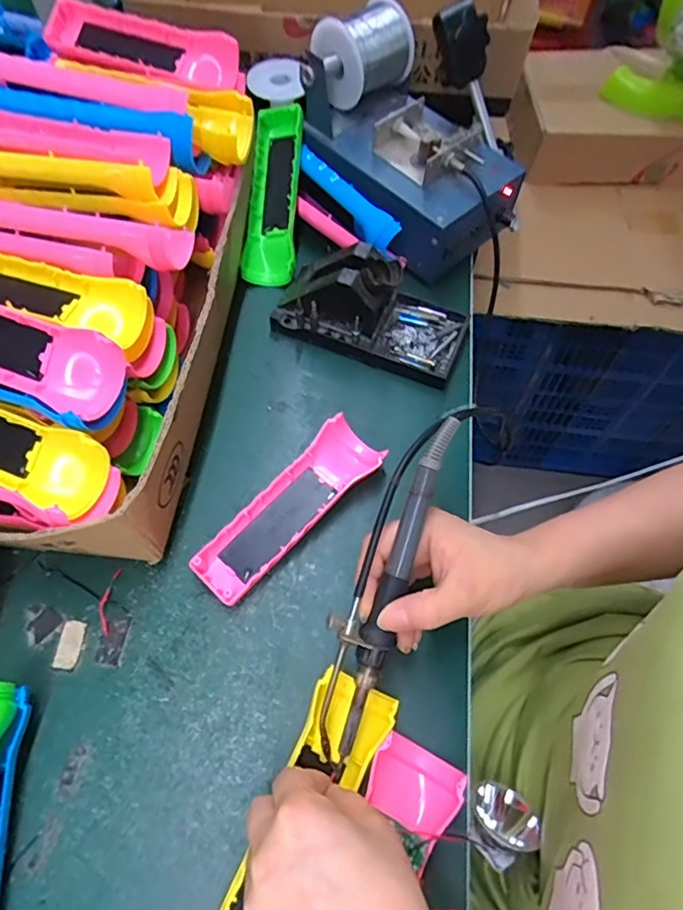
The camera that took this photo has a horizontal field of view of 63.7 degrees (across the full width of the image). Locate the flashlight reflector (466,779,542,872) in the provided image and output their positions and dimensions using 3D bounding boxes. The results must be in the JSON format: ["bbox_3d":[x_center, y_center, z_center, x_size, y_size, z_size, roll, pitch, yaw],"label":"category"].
[{"bbox_3d":[0.094,0.217,0.325,0.032,0.033,0.039,36,66,14],"label":"flashlight reflector"}]

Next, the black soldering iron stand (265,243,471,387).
[{"bbox_3d":[0.027,-0.127,0.458,0.155,0.074,0.074,22,64,7],"label":"black soldering iron stand"}]

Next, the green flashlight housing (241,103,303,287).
[{"bbox_3d":[-0.061,-0.233,0.496,0.044,0.029,0.156,4,87,-2],"label":"green flashlight housing"}]

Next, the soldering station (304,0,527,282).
[{"bbox_3d":[0.063,-0.289,0.488,0.156,0.125,0.214,-34,70,-19],"label":"soldering station"}]

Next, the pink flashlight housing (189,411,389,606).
[{"bbox_3d":[-0.036,0.038,0.396,0.047,0.029,0.154,41,68,16],"label":"pink flashlight housing"}]

